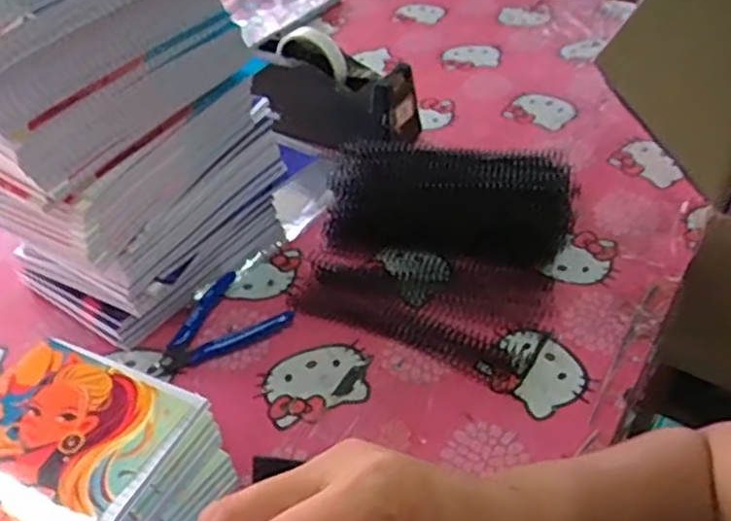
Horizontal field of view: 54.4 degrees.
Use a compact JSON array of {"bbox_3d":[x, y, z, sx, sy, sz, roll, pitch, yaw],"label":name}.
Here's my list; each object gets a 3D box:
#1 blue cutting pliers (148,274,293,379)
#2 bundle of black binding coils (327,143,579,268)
[{"bbox_3d":[-0.130,0.060,0.605,0.080,0.012,0.114,30,52,33],"label":"blue cutting pliers"},{"bbox_3d":[0.081,-0.060,0.693,0.230,0.057,0.116,4,42,10],"label":"bundle of black binding coils"}]

